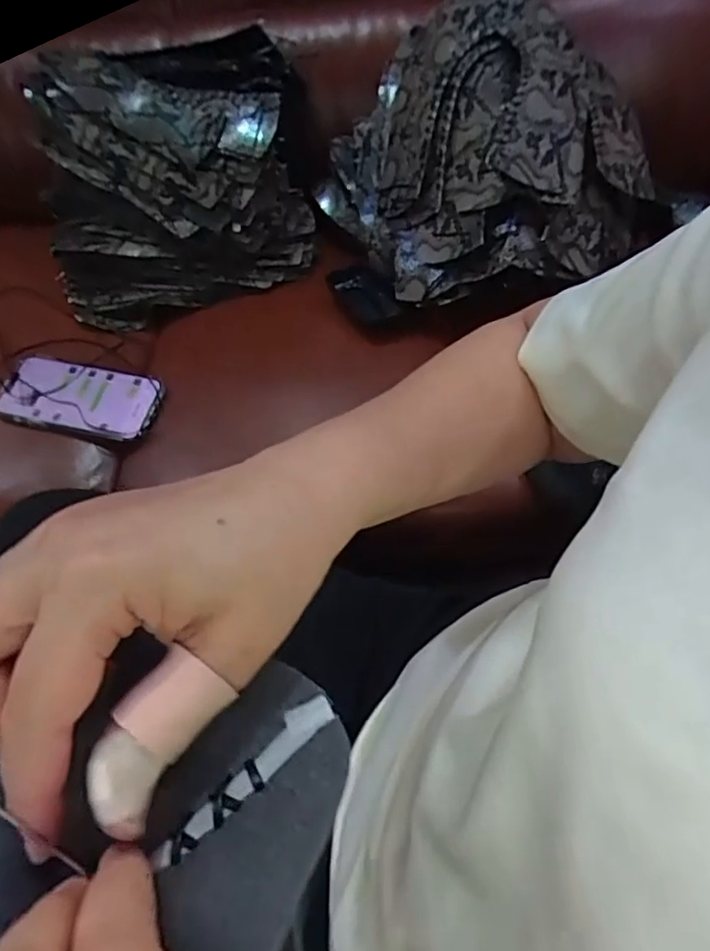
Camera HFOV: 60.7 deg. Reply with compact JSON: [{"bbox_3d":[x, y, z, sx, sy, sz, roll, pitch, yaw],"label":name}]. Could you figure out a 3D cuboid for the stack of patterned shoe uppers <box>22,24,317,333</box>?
[{"bbox_3d":[-0.210,-0.339,0.684,0.302,0.180,0.231,-17,54,-7],"label":"stack of patterned shoe uppers"}]

